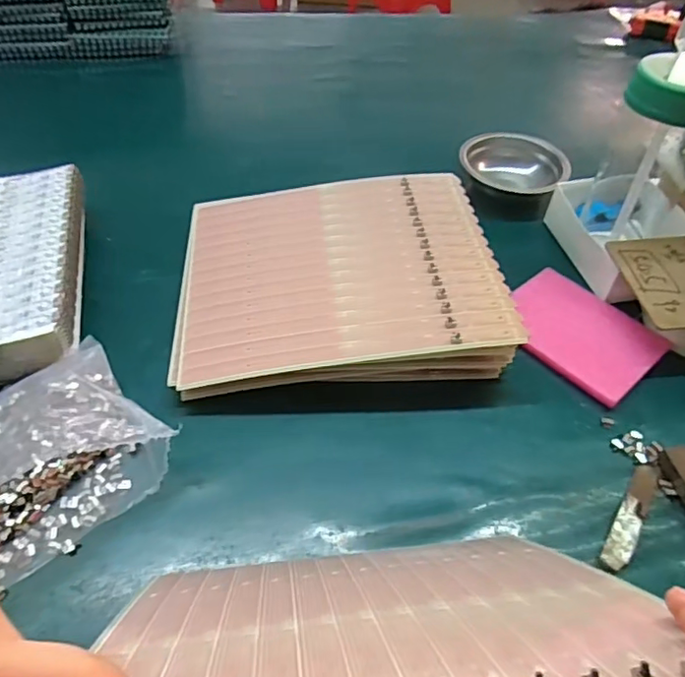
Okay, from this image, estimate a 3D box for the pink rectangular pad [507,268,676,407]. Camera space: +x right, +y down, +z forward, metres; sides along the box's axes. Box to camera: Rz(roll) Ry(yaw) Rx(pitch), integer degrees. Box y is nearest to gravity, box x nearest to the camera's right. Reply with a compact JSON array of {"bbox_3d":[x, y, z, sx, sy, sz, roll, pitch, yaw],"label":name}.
[{"bbox_3d":[0.225,-0.008,0.543,0.111,0.014,0.139,-31,54,-29],"label":"pink rectangular pad"}]

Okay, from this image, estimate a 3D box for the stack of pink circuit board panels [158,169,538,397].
[{"bbox_3d":[-0.005,-0.059,0.542,0.288,0.064,0.259,-2,45,-5],"label":"stack of pink circuit board panels"}]

